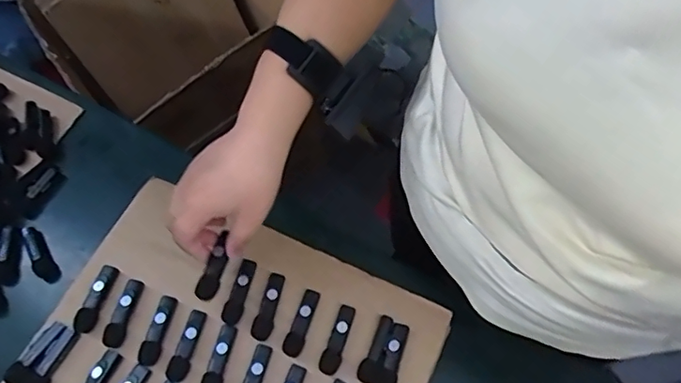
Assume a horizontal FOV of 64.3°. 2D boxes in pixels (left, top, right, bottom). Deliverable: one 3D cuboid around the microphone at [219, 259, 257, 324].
[{"bbox_3d":[-0.098,0.097,0.526,0.018,0.010,0.063,16,64,8],"label":"microphone"}]

